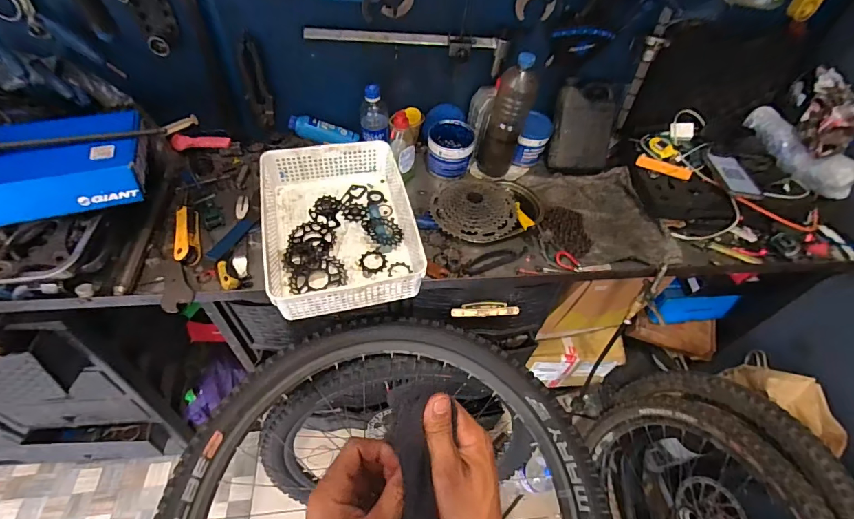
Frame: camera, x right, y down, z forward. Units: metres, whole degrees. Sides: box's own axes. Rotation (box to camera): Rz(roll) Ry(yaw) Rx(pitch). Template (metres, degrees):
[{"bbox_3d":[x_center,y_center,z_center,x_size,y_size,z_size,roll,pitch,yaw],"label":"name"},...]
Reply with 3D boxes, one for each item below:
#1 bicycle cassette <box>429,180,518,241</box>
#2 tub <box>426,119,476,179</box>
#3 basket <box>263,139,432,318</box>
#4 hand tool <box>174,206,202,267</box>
[{"bbox_3d":[0.101,-0.109,0.838,0.182,0.045,0.173,-11,53,-13],"label":"bicycle cassette"},{"bbox_3d":[0.051,-0.238,0.908,0.100,0.095,0.095,2,51,-3],"label":"tub"},{"bbox_3d":[-0.159,-0.066,0.736,0.248,0.087,0.326,-10,53,-12],"label":"basket"},{"bbox_3d":[-0.441,-0.045,0.755,0.037,0.028,0.127,-13,54,-14],"label":"hand tool"}]

